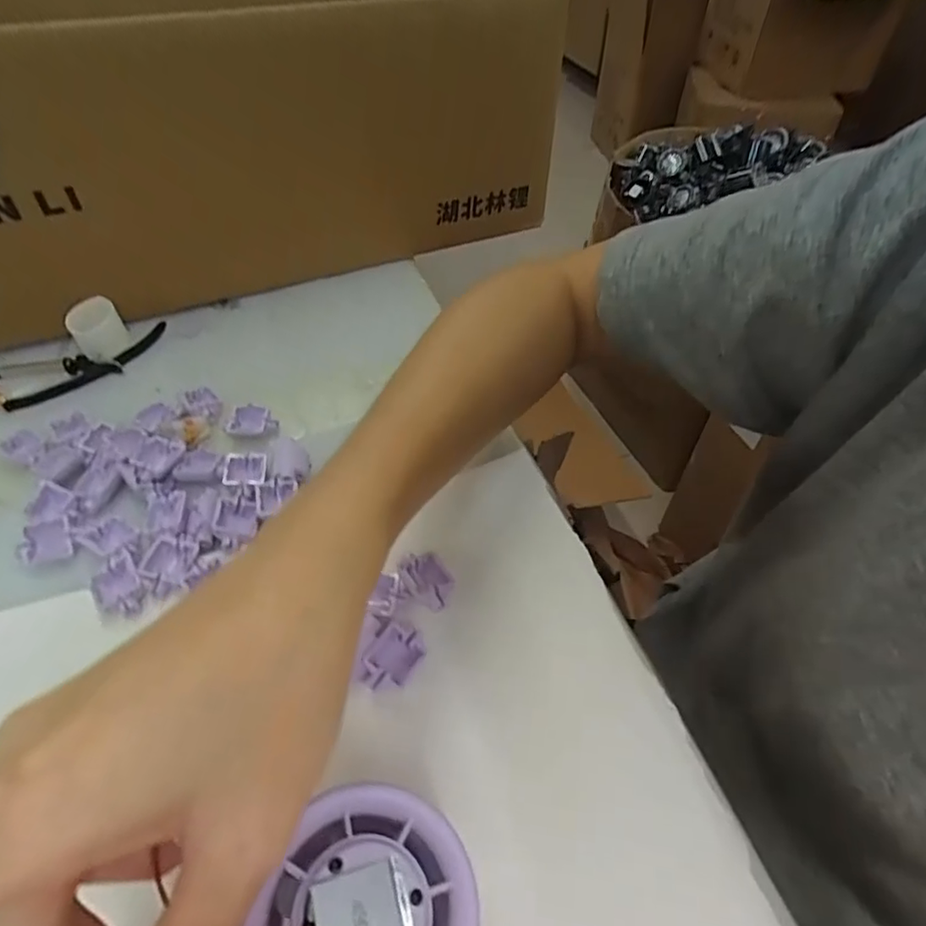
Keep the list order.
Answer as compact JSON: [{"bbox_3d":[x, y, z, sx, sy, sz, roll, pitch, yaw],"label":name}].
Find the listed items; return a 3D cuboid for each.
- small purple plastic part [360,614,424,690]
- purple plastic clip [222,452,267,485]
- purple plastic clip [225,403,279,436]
[{"bbox_3d":[-0.029,0.078,0.235,0.022,0.007,0.025,15,51,12],"label":"small purple plastic part"},{"bbox_3d":[-0.112,0.003,0.299,0.020,0.005,0.023,-2,50,-3],"label":"purple plastic clip"},{"bbox_3d":[-0.116,-0.022,0.324,0.025,0.011,0.018,9,50,6],"label":"purple plastic clip"}]

